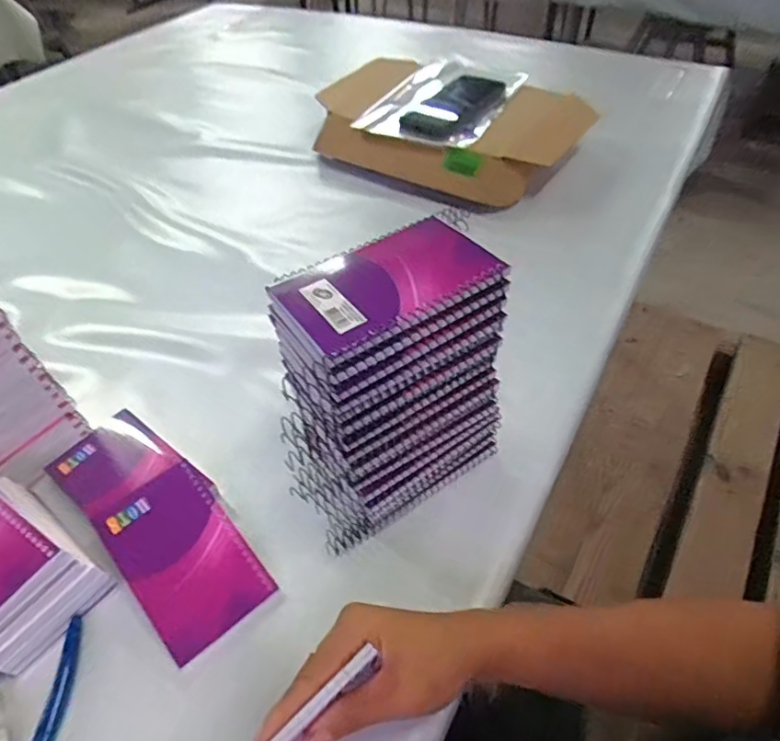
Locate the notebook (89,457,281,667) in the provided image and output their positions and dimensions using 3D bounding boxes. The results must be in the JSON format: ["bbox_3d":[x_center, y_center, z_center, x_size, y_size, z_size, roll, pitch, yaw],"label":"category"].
[{"bbox_3d":[-0.150,0.136,0.404,0.078,0.007,0.134,-33,68,-27],"label":"notebook"}]

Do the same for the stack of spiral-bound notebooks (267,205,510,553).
[{"bbox_3d":[-0.007,0.017,0.402,0.166,0.212,0.103,-27,53,-20],"label":"stack of spiral-bound notebooks"}]

